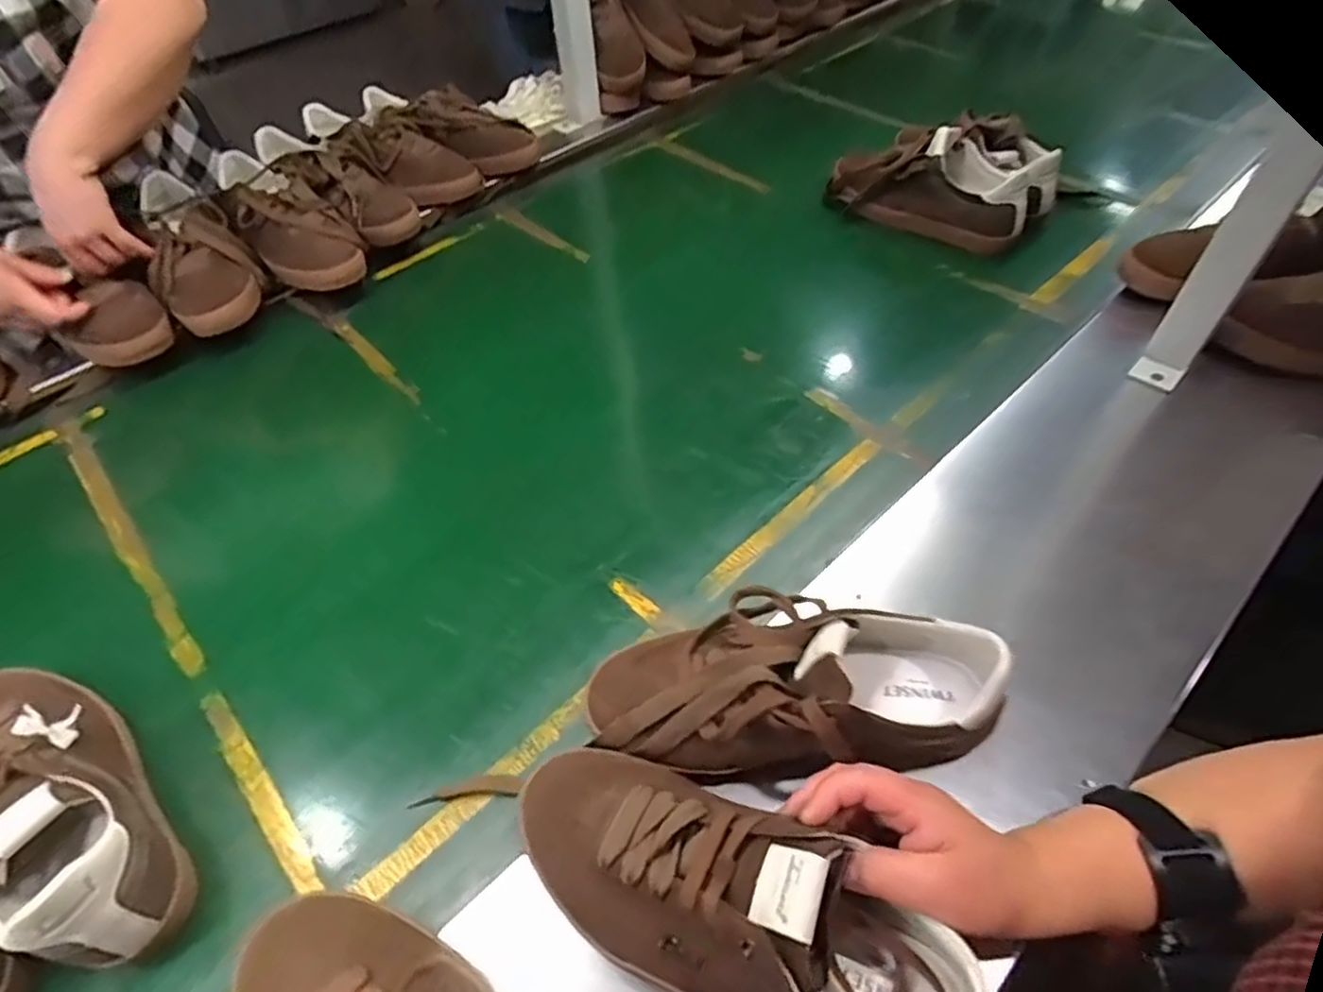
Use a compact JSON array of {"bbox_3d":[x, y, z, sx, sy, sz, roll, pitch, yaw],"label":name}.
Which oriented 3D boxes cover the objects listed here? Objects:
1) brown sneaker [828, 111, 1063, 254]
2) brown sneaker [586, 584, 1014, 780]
[{"bbox_3d":[0.361,-0.427,0.907,0.147,0.124,0.270,-33,56,-22],"label":"brown sneaker"},{"bbox_3d":[0.081,0.118,0.438,0.253,0.082,0.104,-2,50,2],"label":"brown sneaker"}]

